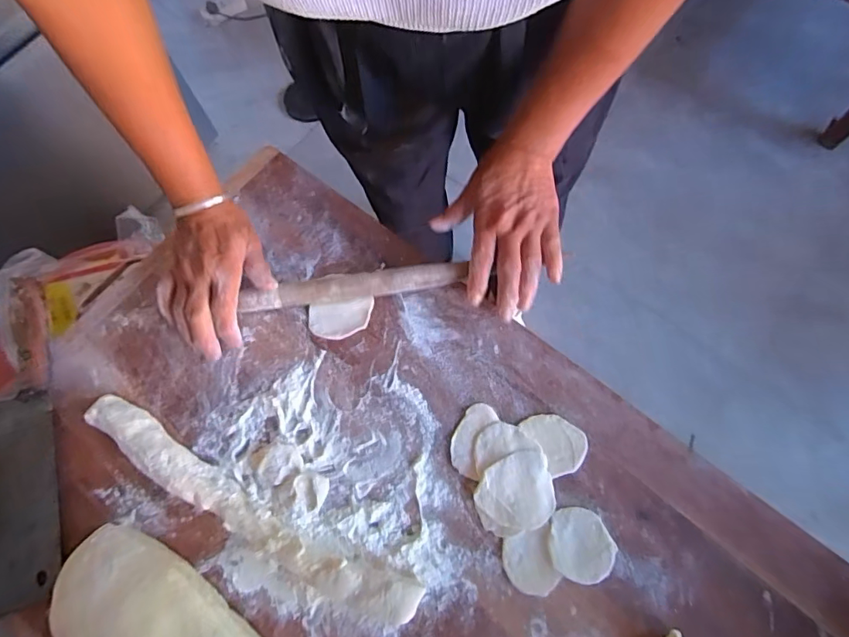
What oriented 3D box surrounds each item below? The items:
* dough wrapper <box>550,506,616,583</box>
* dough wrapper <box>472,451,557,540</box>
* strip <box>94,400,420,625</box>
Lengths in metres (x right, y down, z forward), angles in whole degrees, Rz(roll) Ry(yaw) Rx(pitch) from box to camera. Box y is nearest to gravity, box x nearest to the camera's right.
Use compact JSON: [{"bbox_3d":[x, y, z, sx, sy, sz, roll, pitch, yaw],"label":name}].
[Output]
[{"bbox_3d":[0.132,0.192,0.418,0.051,0.004,0.059,-28,72,-8],"label":"dough wrapper"},{"bbox_3d":[0.078,0.151,0.427,0.067,0.009,0.061,-14,71,-3],"label":"dough wrapper"},{"bbox_3d":[-0.159,0.163,0.425,0.330,0.028,0.045,27,73,10],"label":"strip"}]

